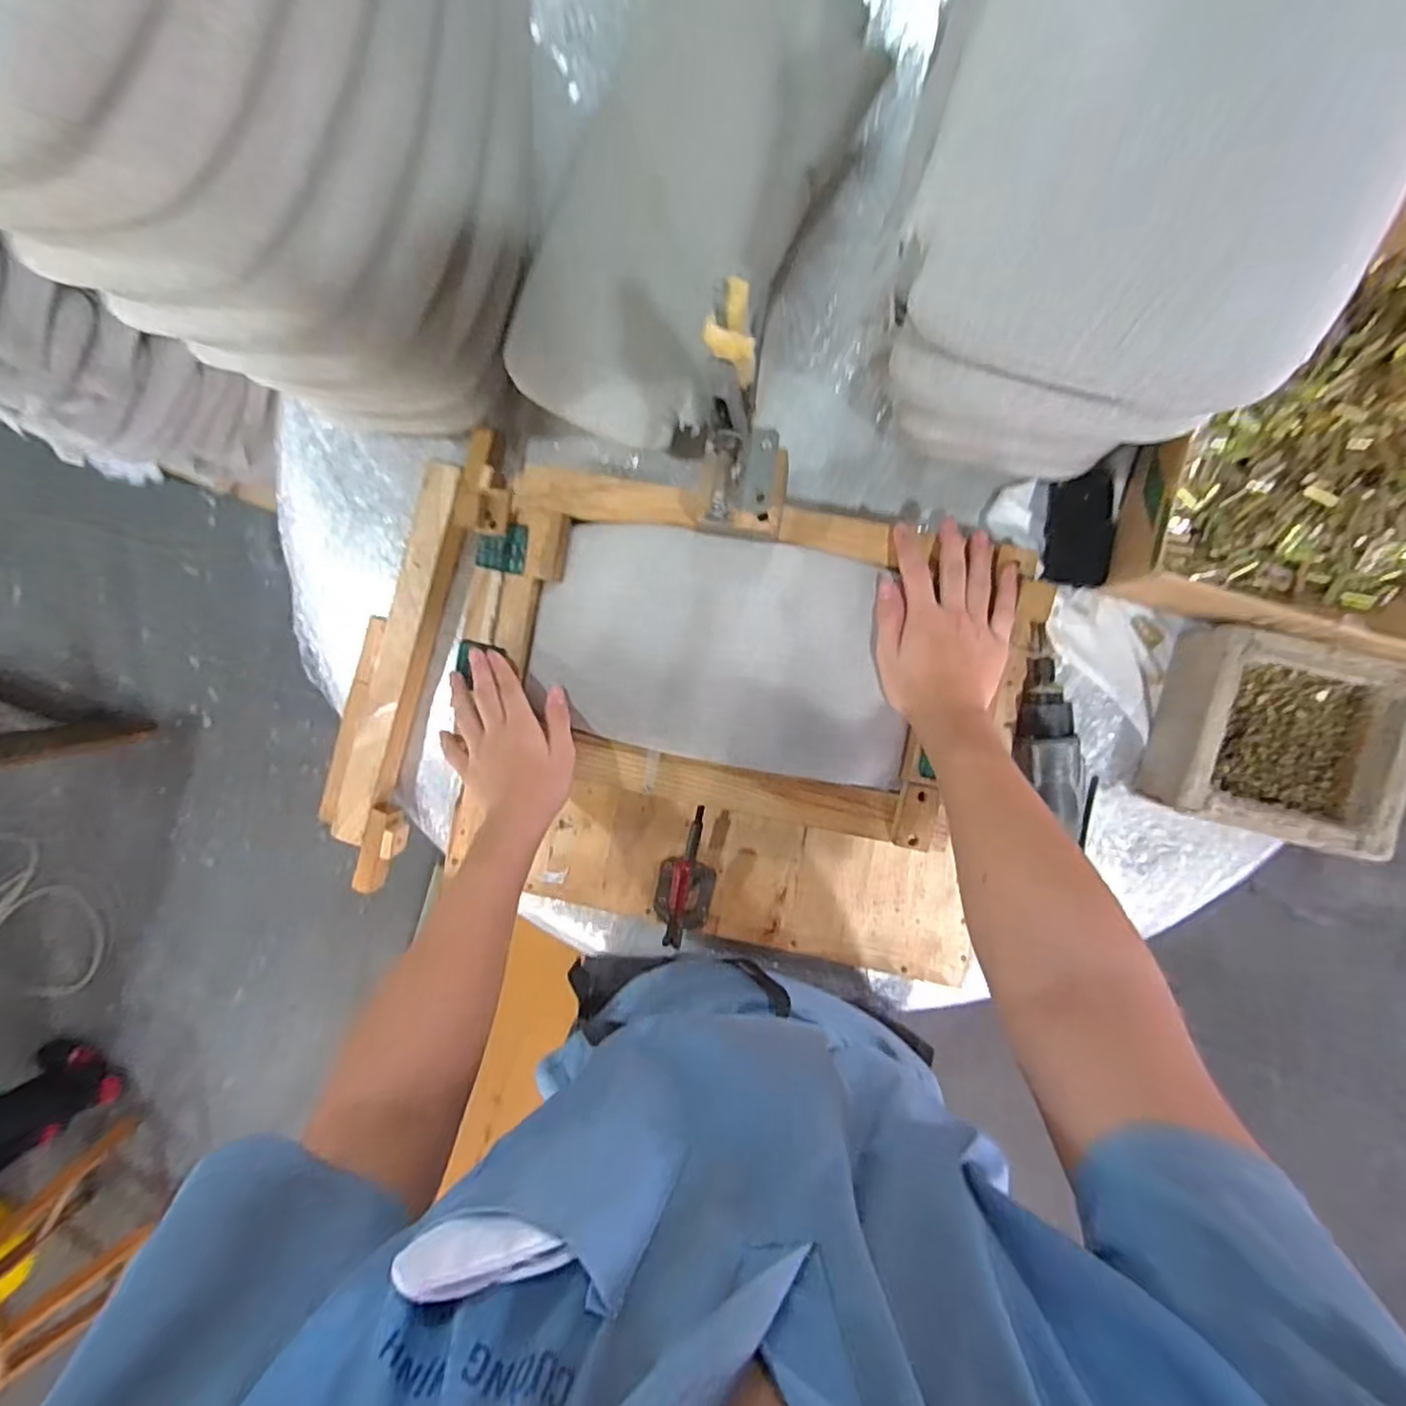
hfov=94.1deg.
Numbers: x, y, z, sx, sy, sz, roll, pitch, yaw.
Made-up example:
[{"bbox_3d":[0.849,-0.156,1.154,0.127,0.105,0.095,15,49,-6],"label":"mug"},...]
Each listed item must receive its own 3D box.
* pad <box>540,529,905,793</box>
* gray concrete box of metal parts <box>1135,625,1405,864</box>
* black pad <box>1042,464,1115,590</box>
[{"bbox_3d":[0.014,-0.051,0.599,0.343,0.026,0.198,10,93,7],"label":"pad"},{"bbox_3d":[0.496,0.034,0.567,0.170,0.070,0.164,15,94,6],"label":"gray concrete box of metal parts"},{"bbox_3d":[0.342,-0.158,0.597,0.052,0.026,0.102,2,92,7],"label":"black pad"}]

